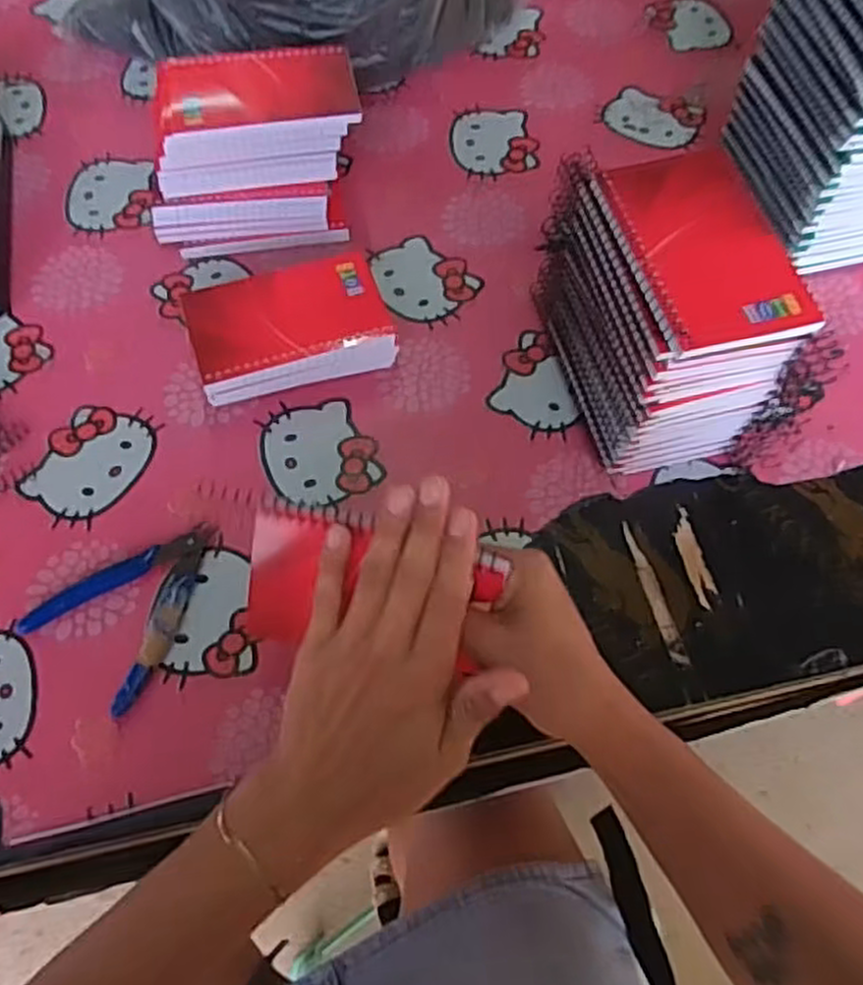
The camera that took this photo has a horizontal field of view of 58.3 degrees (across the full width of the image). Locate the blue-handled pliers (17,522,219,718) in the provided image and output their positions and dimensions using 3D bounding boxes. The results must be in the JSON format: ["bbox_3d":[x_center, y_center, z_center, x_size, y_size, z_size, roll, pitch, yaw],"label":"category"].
[{"bbox_3d":[-0.188,0.061,0.466,0.087,0.012,0.117,21,64,9],"label":"blue-handled pliers"}]

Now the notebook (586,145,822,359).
[{"bbox_3d":[0.147,-0.133,0.417,0.084,0.009,0.129,-13,63,-8],"label":"notebook"}]

